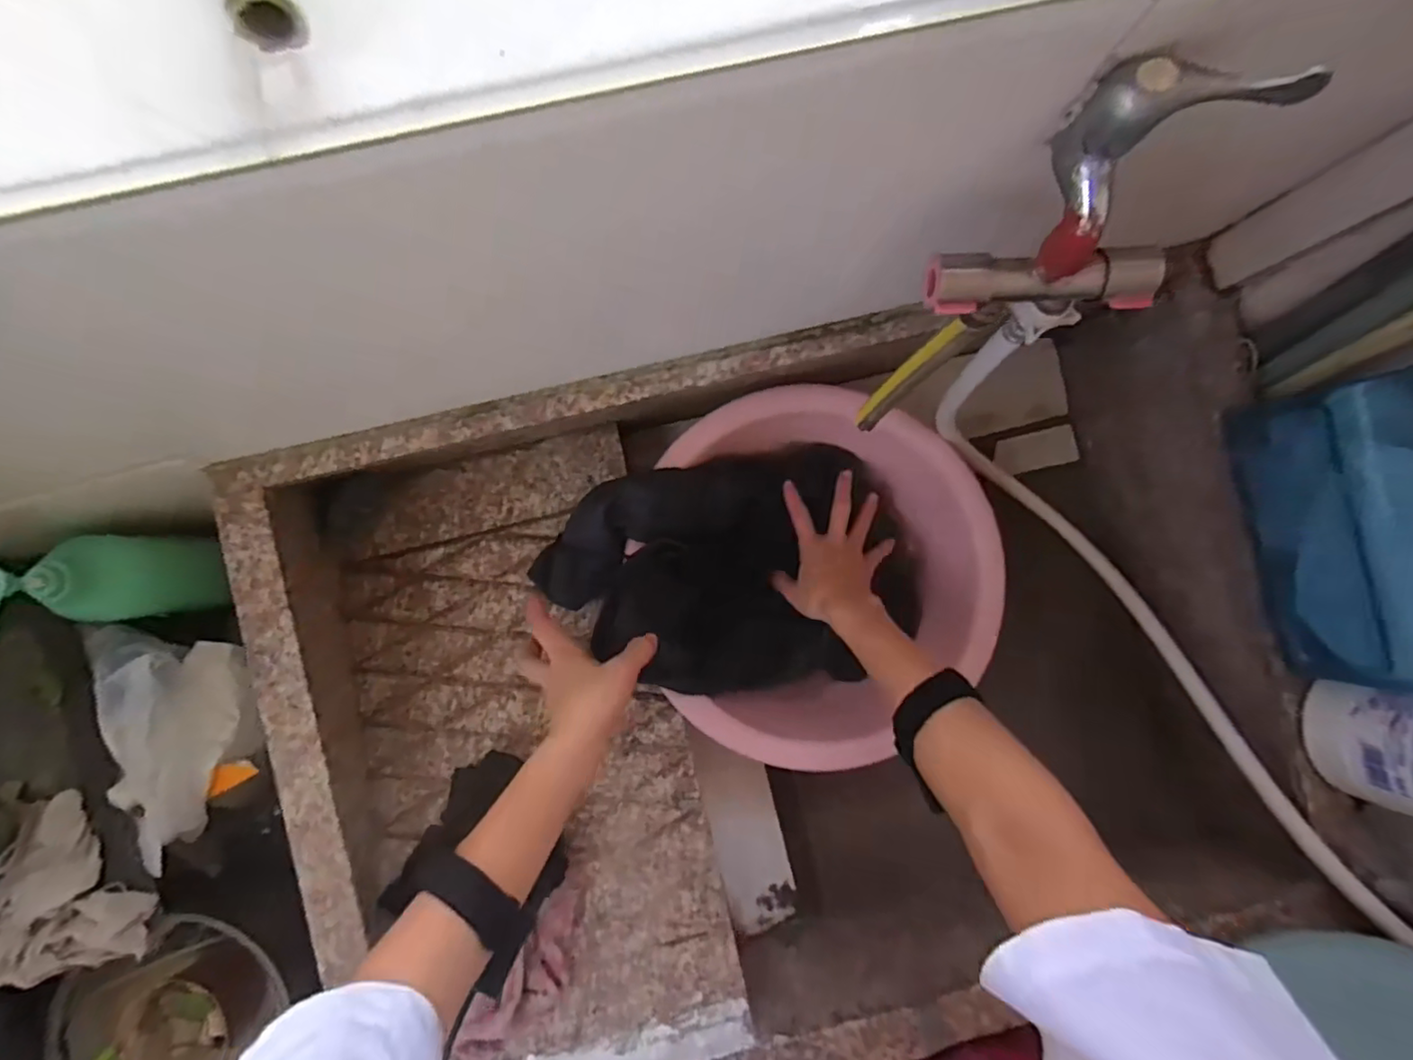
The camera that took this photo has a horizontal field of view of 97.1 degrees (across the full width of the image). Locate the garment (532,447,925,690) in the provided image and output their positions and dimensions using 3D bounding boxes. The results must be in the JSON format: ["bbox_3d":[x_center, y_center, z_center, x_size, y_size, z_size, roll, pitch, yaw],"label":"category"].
[{"bbox_3d":[0.036,0.042,0.595,0.357,0.102,0.221,-11,89,-3],"label":"garment"}]

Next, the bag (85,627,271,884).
[{"bbox_3d":[-0.479,0.184,0.560,0.102,0.056,0.215,-15,89,-3],"label":"bag"}]

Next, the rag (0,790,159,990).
[{"bbox_3d":[-0.555,0.316,0.530,0.112,0.064,0.150,-30,90,-3],"label":"rag"}]

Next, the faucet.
[{"bbox_3d":[0.181,-0.149,0.300,0.118,0.127,0.070,6,88,-3],"label":"faucet"}]

